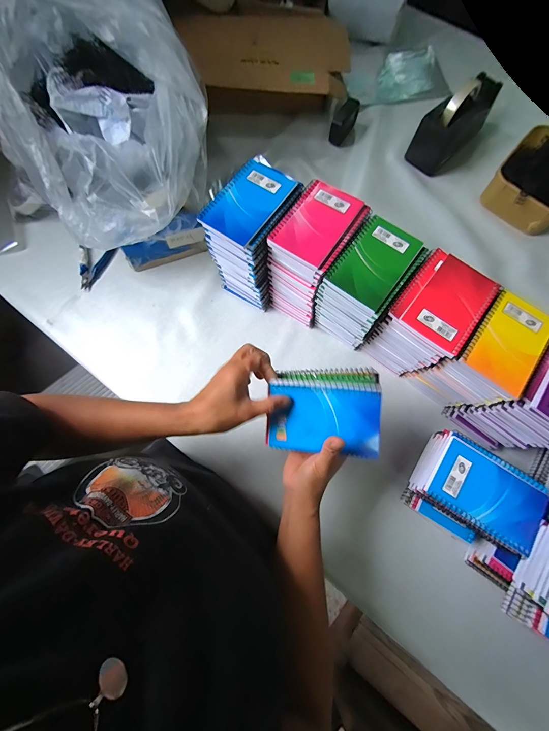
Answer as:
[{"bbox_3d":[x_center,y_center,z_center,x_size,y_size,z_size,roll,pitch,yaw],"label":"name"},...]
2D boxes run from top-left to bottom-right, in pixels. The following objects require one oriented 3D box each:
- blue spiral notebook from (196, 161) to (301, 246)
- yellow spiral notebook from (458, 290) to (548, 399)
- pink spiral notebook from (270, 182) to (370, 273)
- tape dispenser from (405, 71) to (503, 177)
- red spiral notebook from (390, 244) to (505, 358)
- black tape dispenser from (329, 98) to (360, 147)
[{"bbox_3d":[-0.036,-0.231,0.412,0.080,0.014,0.127,35,77,7],"label":"blue spiral notebook"},{"bbox_3d":[0.312,-0.031,0.380,0.093,0.015,0.128,37,78,8],"label":"yellow spiral notebook"},{"bbox_3d":[0.064,-0.201,0.408,0.098,0.009,0.130,34,77,7],"label":"pink spiral notebook"},{"bbox_3d":[0.391,-0.521,0.612,0.209,0.113,0.076,-43,80,-11],"label":"tape dispenser"},{"bbox_3d":[0.226,-0.088,0.385,0.099,0.009,0.126,38,78,8],"label":"red spiral notebook"},{"bbox_3d":[0.156,-0.544,0.645,0.039,0.051,0.092,26,76,5],"label":"black tape dispenser"}]

